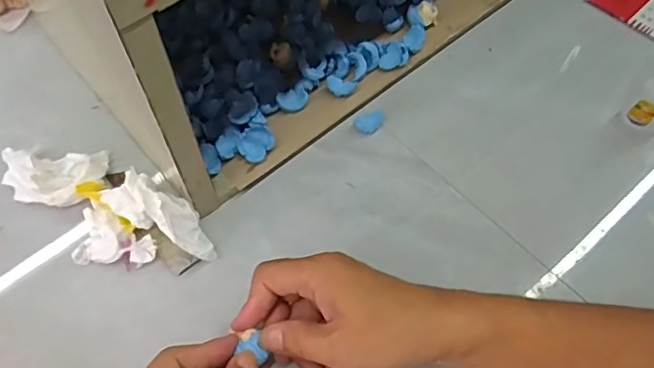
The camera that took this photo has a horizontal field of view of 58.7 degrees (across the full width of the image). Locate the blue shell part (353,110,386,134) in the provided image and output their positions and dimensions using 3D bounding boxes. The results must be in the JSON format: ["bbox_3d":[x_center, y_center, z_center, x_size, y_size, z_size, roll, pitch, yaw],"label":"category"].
[{"bbox_3d":[0.039,-0.055,0.524,0.029,0.010,0.017,-11,60,-6],"label":"blue shell part"}]

